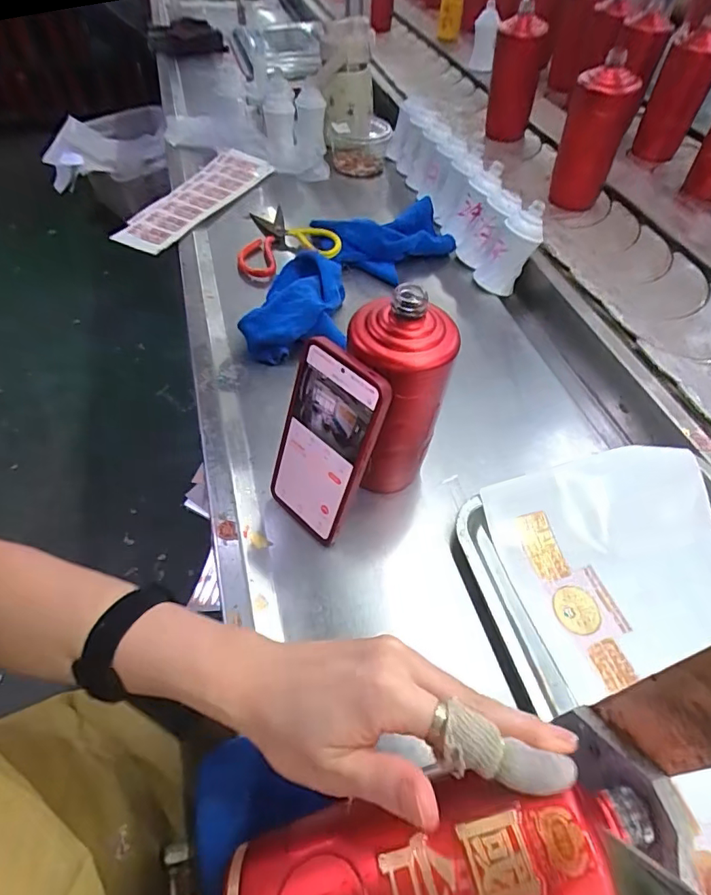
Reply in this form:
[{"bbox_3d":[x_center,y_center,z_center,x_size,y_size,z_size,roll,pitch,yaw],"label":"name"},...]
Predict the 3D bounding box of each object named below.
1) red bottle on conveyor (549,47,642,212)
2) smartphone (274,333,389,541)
[{"bbox_3d":[0.361,-0.476,0.763,0.083,0.189,0.068,25,54,17],"label":"red bottle on conveyor"},{"bbox_3d":[-0.028,0.000,0.407,0.081,0.169,0.010,38,40,22],"label":"smartphone"}]

